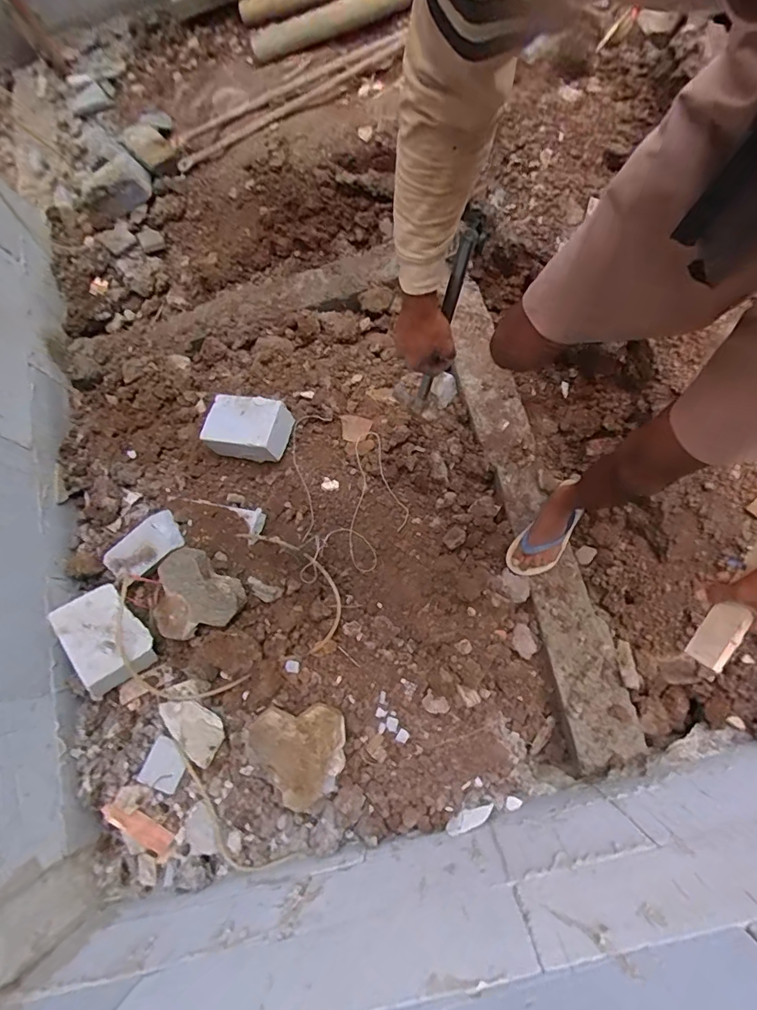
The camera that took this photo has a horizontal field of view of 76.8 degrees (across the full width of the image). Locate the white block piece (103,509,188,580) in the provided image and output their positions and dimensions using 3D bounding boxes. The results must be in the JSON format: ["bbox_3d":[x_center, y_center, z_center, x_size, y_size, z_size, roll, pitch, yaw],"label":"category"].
[{"bbox_3d":[-0.581,0.101,1.174,0.203,0.049,0.107,-34,74,8],"label":"white block piece"}]

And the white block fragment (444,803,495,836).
[{"bbox_3d":[0.184,0.629,0.960,0.103,0.017,0.028,-26,74,-1],"label":"white block fragment"}]

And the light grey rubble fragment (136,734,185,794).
[{"bbox_3d":[-0.489,0.595,1.096,0.089,0.012,0.099,24,61,-2],"label":"light grey rubble fragment"}]

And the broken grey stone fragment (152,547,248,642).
[{"bbox_3d":[-0.427,0.204,1.069,0.188,0.067,0.194,-2,75,6],"label":"broken grey stone fragment"}]

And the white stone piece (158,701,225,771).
[{"bbox_3d":[-0.426,0.498,1.079,0.172,0.038,0.095,37,82,14],"label":"white stone piece"}]

